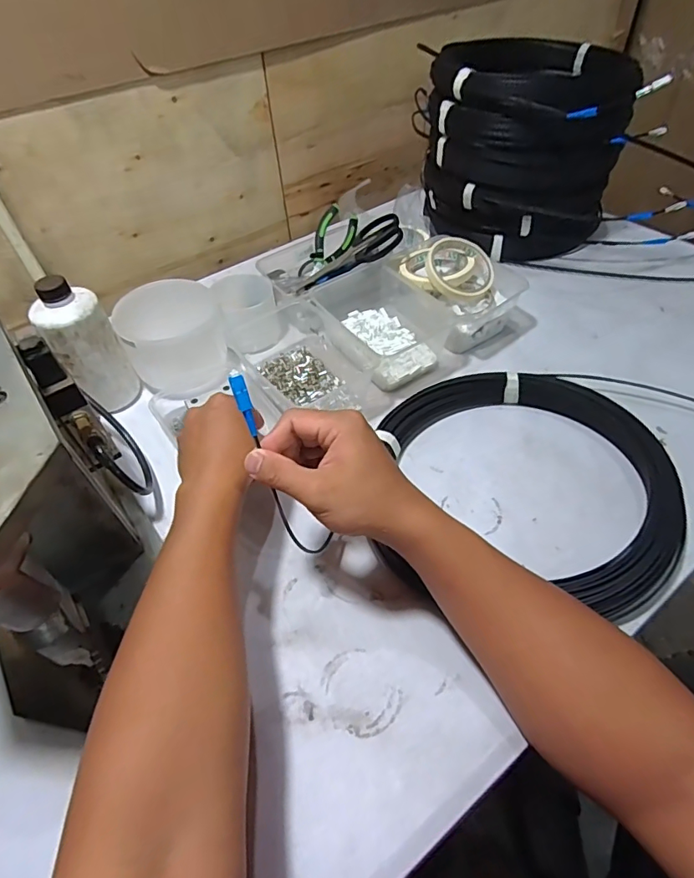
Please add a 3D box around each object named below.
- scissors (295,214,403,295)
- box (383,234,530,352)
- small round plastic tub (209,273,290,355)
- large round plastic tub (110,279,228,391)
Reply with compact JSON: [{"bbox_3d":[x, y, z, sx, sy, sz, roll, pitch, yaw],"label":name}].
[{"bbox_3d":[0.000,-0.256,0.686,0.170,0.022,0.077,-27,45,22],"label":"scissors"},{"bbox_3d":[0.140,-0.211,0.662,0.127,0.099,0.178,-27,52,-17],"label":"box"},{"bbox_3d":[-0.128,-0.165,0.647,0.081,0.083,0.067,-19,50,-12],"label":"small round plastic tub"},{"bbox_3d":[-0.216,-0.133,0.605,0.116,0.088,0.111,-2,48,3],"label":"large round plastic tub"}]

